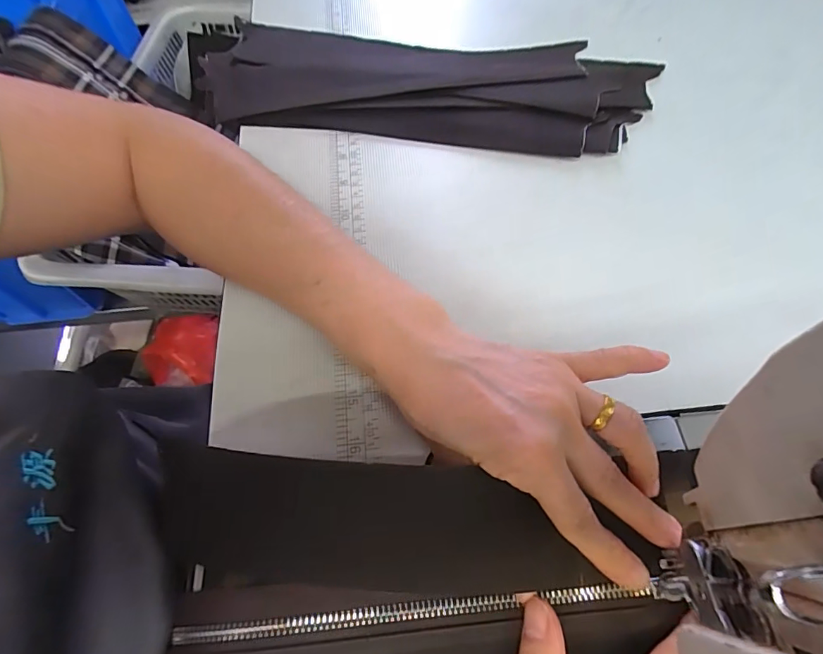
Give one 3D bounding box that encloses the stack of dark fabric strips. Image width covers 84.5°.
[{"bbox_3d":[0.007,-0.191,0.355,0.349,0.020,0.132,4,62,3],"label":"stack of dark fabric strips"}]

